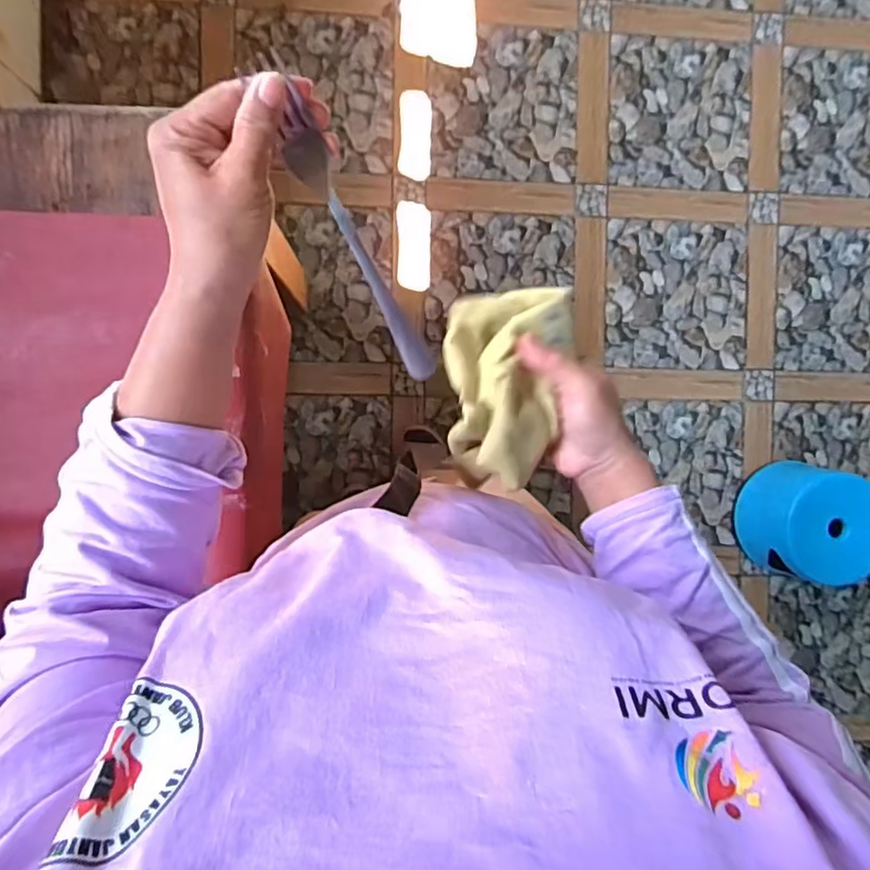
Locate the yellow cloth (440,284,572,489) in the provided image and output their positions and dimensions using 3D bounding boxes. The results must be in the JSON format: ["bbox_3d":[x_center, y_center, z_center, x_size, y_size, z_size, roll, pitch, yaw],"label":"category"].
[{"bbox_3d":[0.044,-0.033,0.385,0.076,0.038,0.125,8,91,-5],"label":"yellow cloth"}]

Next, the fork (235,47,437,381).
[{"bbox_3d":[-0.047,-0.109,0.328,0.019,0.011,0.177,-30,104,-3],"label":"fork"}]

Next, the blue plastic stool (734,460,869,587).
[{"bbox_3d":[0.833,0.191,1.339,0.247,0.177,0.239,3,91,-5],"label":"blue plastic stool"}]

